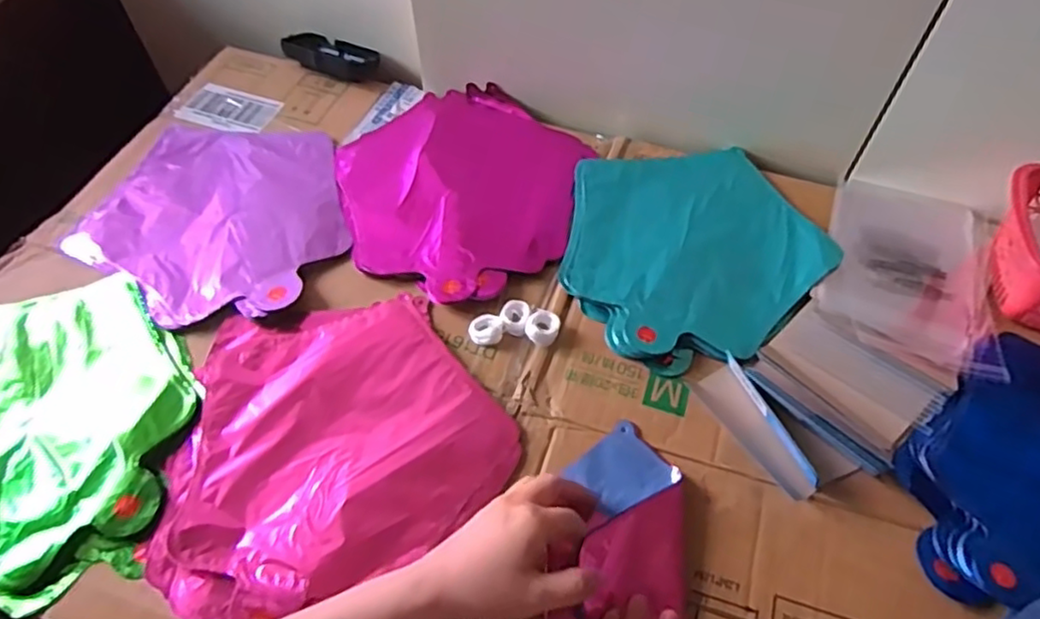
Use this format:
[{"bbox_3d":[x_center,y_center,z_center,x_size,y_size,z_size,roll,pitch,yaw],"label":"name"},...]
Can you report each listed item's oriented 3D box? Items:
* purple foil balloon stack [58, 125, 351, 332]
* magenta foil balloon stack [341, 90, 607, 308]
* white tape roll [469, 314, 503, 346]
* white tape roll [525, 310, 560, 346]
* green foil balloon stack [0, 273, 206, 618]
[{"bbox_3d":[-0.268,-0.094,0.620,0.239,0.020,0.227,28,61,15],"label":"purple foil balloon stack"},{"bbox_3d":[-0.059,-0.122,0.648,0.228,0.024,0.258,16,58,8],"label":"magenta foil balloon stack"},{"bbox_3d":[-0.028,0.016,0.548,0.027,0.008,0.025,1,57,-1],"label":"white tape roll"},{"bbox_3d":[0.019,0.014,0.549,0.027,0.012,0.029,1,57,-1],"label":"white tape roll"},{"bbox_3d":[-0.362,0.081,0.494,0.236,0.021,0.231,6,57,2],"label":"green foil balloon stack"}]

